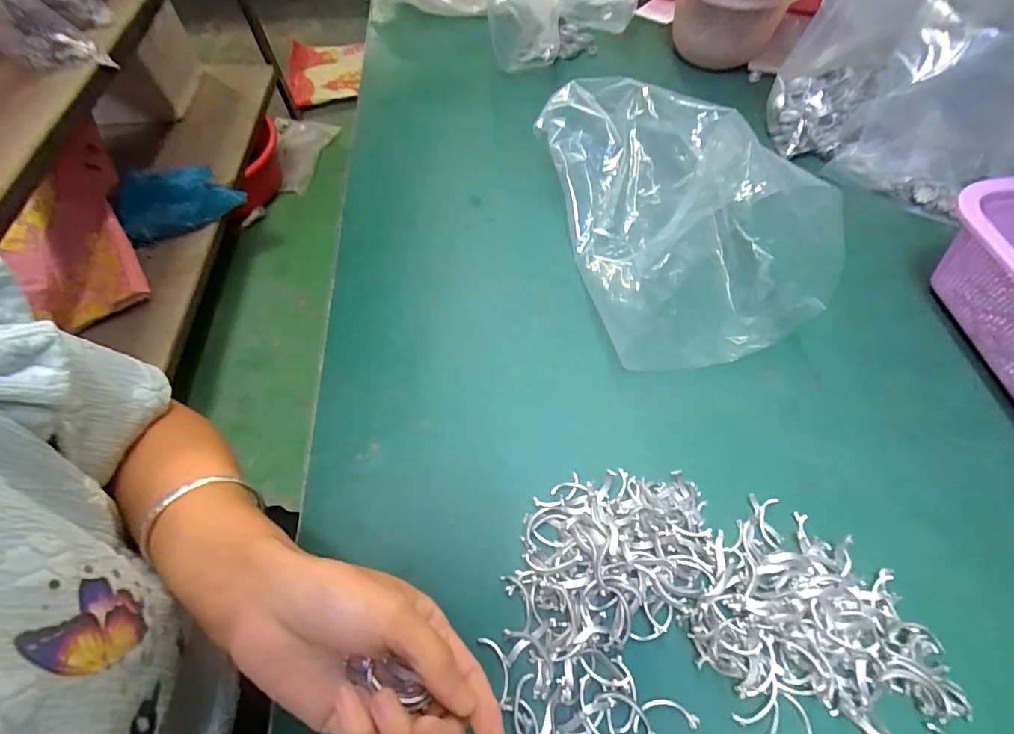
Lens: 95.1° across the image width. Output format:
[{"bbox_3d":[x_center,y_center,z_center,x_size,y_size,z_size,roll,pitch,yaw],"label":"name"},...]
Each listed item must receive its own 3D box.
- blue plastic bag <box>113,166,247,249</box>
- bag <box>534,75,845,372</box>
[{"bbox_3d":[-0.776,-0.387,1.101,0.264,0.106,0.114,-15,61,-7],"label":"blue plastic bag"},{"bbox_3d":[0.129,-0.138,0.389,0.151,0.104,0.273,-15,60,-9],"label":"bag"}]

